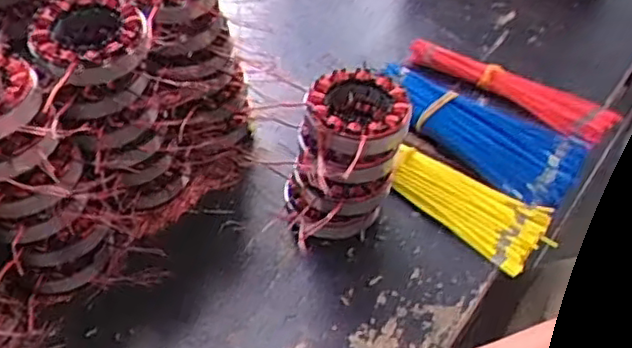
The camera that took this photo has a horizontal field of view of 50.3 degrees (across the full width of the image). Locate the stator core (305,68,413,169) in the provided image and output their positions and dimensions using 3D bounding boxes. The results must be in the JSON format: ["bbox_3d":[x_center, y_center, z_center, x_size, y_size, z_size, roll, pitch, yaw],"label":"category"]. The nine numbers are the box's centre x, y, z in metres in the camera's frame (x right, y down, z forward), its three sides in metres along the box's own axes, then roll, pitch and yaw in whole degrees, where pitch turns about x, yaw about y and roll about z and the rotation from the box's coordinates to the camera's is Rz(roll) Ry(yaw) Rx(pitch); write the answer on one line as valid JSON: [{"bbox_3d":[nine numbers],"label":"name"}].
[{"bbox_3d":[0.036,-0.046,0.572,0.084,0.044,0.084,2,45,-2],"label":"stator core"}]

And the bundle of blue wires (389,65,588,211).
[{"bbox_3d":[0.165,-0.050,0.703,0.225,0.024,0.104,29,50,23],"label":"bundle of blue wires"}]

